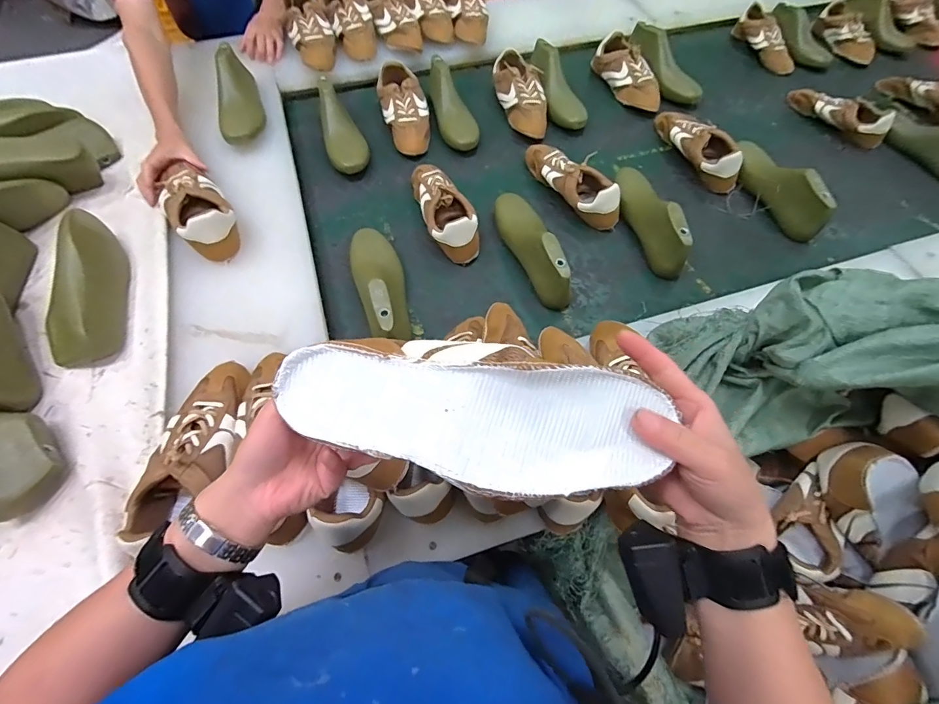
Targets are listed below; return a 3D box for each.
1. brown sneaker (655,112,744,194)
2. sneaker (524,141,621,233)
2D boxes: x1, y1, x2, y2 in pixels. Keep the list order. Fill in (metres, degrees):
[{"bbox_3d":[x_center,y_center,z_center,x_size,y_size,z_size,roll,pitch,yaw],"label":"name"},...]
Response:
[{"bbox_3d":[0.497,-0.457,0.892,0.097,0.085,0.255,-17,65,-9],"label":"brown sneaker"},{"bbox_3d":[0.203,-0.356,0.825,0.084,0.072,0.260,-25,67,-12],"label":"sneaker"}]

